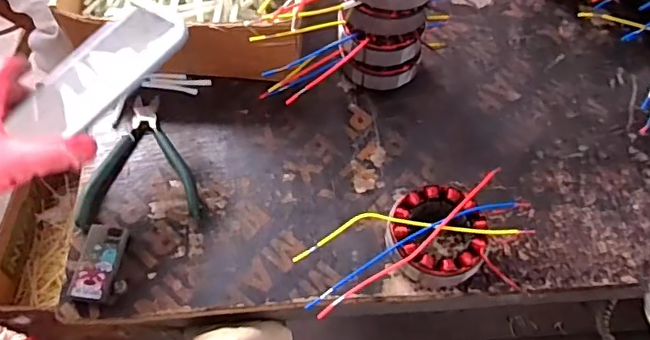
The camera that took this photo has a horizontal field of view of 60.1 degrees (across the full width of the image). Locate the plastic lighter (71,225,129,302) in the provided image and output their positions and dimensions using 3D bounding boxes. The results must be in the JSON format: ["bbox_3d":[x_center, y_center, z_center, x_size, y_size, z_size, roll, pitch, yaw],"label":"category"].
[{"bbox_3d":[-0.200,0.081,0.499,0.035,0.007,0.068,3,60,2],"label":"plastic lighter"}]

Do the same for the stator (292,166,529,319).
[{"bbox_3d":[0.083,0.064,0.500,0.216,0.041,0.092,-9,61,-5],"label":"stator"}]

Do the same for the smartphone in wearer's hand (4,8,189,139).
[{"bbox_3d":[-0.188,-0.081,0.461,0.084,0.012,0.142,33,70,30],"label":"smartphone in wearer's hand"}]

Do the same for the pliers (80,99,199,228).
[{"bbox_3d":[-0.181,-0.014,0.555,0.108,0.015,0.140,-6,60,-3],"label":"pliers"}]

